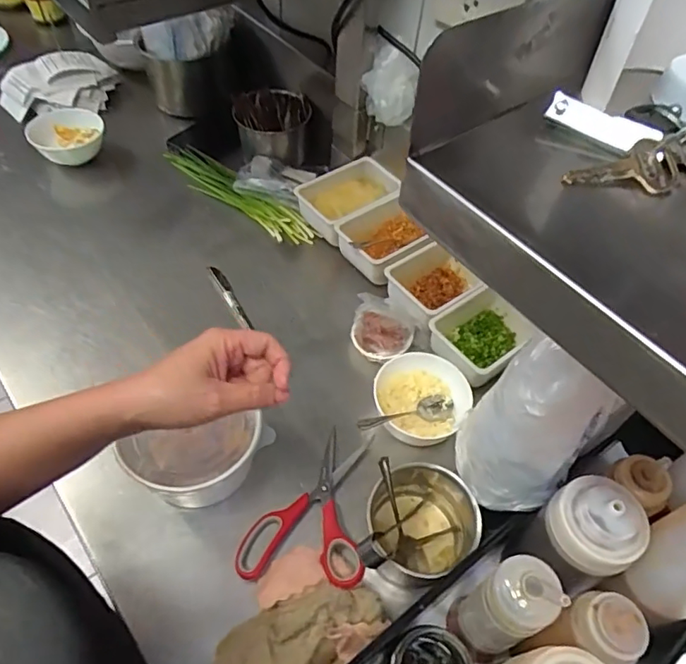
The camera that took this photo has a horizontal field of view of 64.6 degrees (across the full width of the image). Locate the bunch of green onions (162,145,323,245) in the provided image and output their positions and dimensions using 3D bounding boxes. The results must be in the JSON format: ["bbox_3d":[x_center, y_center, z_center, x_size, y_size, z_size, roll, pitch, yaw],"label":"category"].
[{"bbox_3d":[-0.168,-0.215,0.836,0.307,0.035,0.051,32,56,20],"label":"bunch of green onions"}]

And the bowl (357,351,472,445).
[{"bbox_3d":[0.082,0.077,0.607,0.121,0.046,0.105,5,51,-1],"label":"bowl"}]

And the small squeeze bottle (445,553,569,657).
[{"bbox_3d":[0.124,0.217,0.425,0.047,0.162,0.051,2,51,-3],"label":"small squeeze bottle"}]

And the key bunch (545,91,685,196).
[{"bbox_3d":[0.137,-0.086,0.250,0.081,0.016,0.061,5,51,-1],"label":"key bunch"}]

